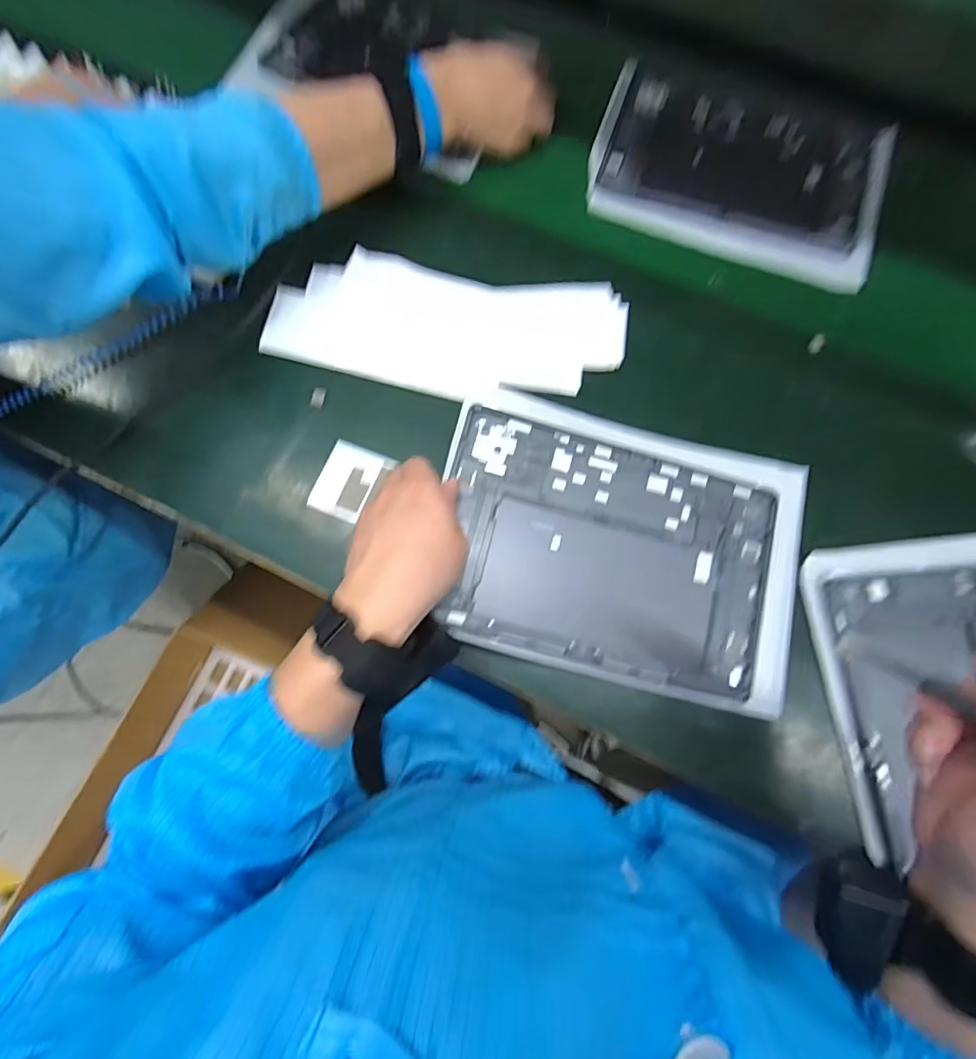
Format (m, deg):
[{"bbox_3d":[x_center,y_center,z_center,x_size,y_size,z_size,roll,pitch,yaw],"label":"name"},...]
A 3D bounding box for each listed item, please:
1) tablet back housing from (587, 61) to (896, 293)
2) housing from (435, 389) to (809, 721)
[{"bbox_3d":[0.254,-0.367,0.533,0.284,0.010,0.218,20,74,5],"label":"tablet back housing"},{"bbox_3d":[0.103,0.013,0.401,0.274,0.009,0.195,13,78,-4],"label":"housing"}]

